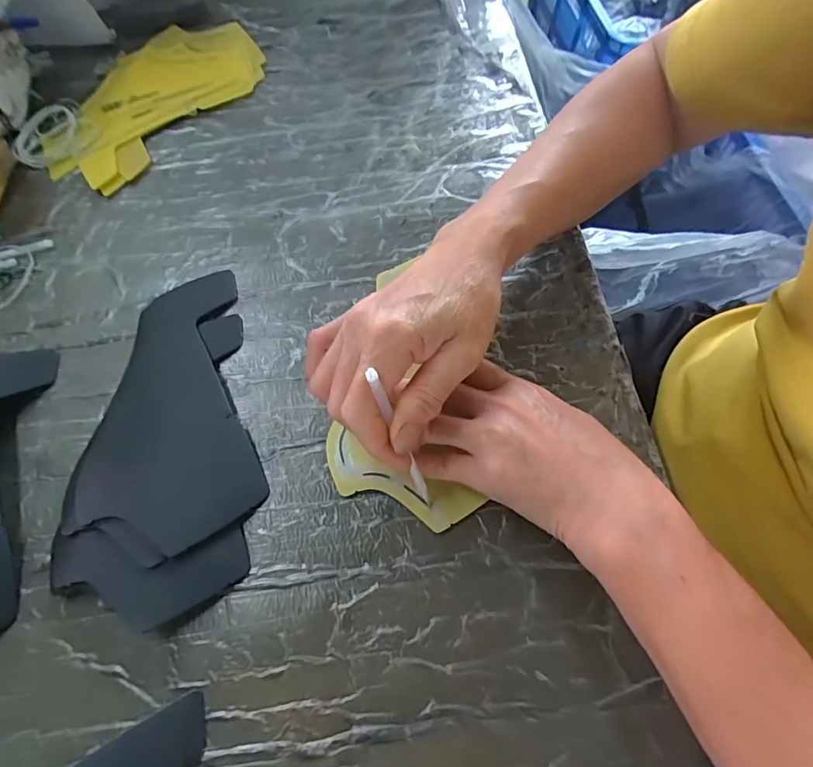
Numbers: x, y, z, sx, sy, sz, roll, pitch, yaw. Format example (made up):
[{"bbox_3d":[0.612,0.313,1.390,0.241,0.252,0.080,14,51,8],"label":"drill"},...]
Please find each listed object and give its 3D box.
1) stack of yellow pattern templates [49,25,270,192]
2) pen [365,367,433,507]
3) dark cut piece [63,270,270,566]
[{"bbox_3d":[-0.234,-0.267,0.437,0.120,0.014,0.214,38,73,17],"label":"stack of yellow pattern templates"},{"bbox_3d":[-0.002,0.032,0.254,0.006,0.108,0.012,-29,42,-10],"label":"pen"},{"bbox_3d":[-0.163,0.015,0.310,0.113,0.018,0.188,-15,67,-4],"label":"dark cut piece"}]

